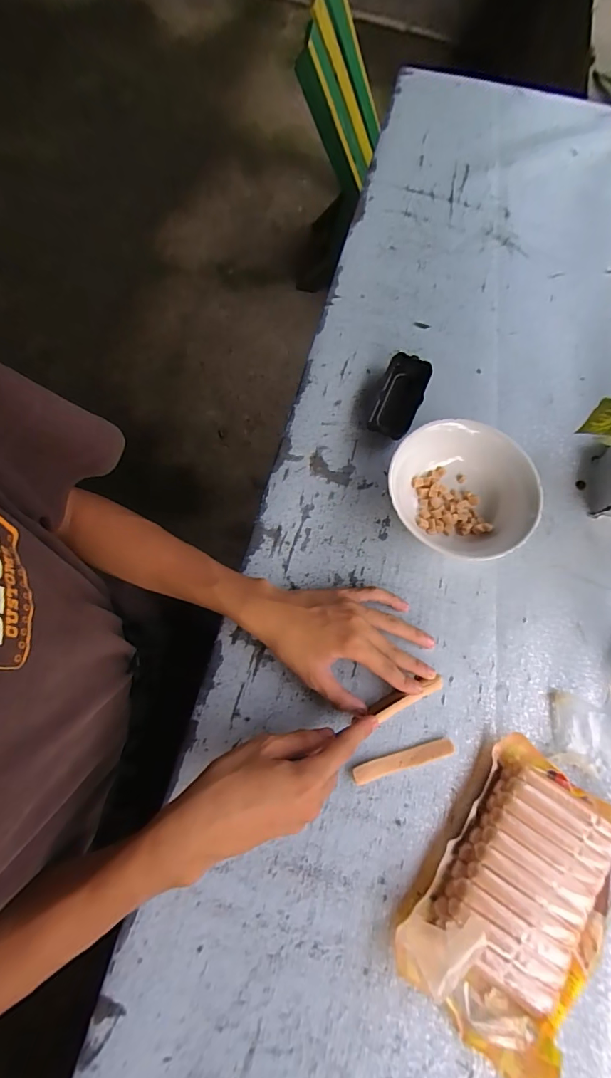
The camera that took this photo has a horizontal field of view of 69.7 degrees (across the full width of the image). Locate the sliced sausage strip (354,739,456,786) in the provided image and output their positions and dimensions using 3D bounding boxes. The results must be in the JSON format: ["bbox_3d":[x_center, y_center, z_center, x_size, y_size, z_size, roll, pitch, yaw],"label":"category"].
[{"bbox_3d":[0.090,0.203,0.402,0.095,0.009,0.017,-14,72,-7],"label":"sliced sausage strip"}]

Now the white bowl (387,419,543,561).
[{"bbox_3d":[0.166,-0.049,0.468,0.131,0.059,0.151,-15,72,-8],"label":"white bowl"}]

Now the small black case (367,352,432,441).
[{"bbox_3d":[0.113,-0.169,0.528,0.050,0.024,0.110,21,71,5],"label":"small black case"}]

